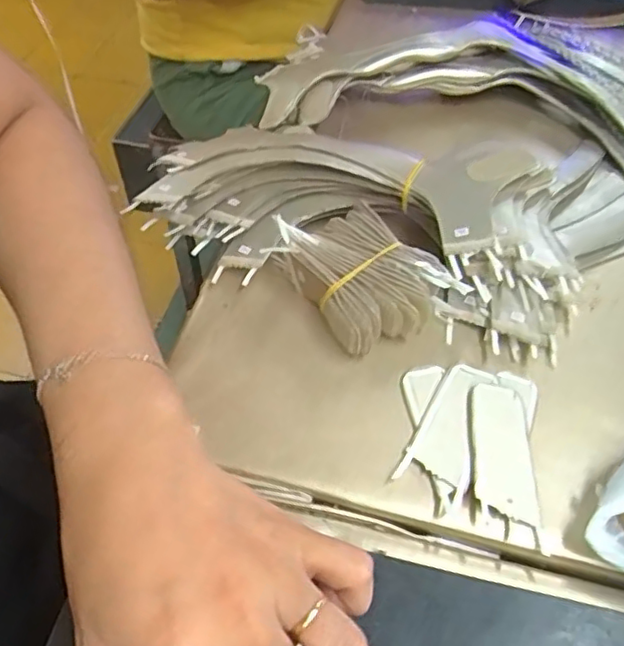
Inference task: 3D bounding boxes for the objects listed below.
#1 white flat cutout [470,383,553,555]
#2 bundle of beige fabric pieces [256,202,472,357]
[{"bbox_3d":[0.094,0.067,0.308,0.034,0.008,0.082,-1,52,-1],"label":"white flat cutout"},{"bbox_3d":[0.025,-0.029,0.363,0.066,0.032,0.097,-31,58,-22],"label":"bundle of beige fabric pieces"}]

